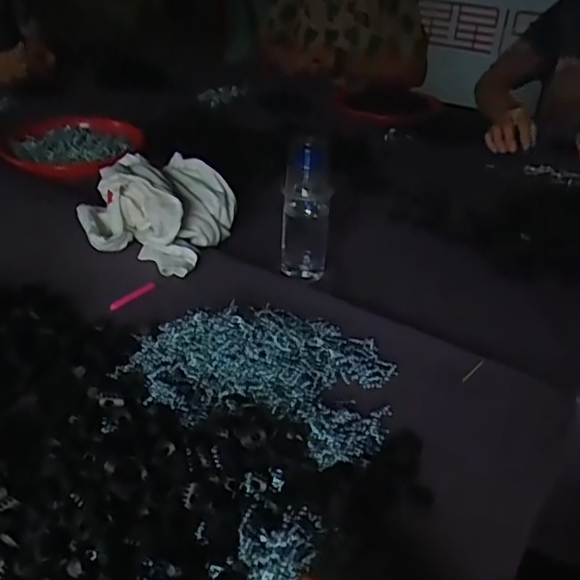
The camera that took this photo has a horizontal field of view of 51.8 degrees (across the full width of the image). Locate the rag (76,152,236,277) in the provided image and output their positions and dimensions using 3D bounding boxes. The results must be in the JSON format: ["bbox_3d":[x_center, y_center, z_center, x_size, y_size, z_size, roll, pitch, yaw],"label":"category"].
[{"bbox_3d":[-0.187,-0.117,0.806,0.193,0.088,0.181,14,35,16],"label":"rag"}]

